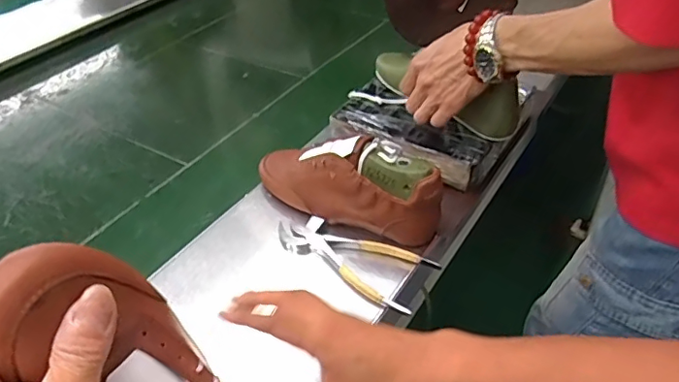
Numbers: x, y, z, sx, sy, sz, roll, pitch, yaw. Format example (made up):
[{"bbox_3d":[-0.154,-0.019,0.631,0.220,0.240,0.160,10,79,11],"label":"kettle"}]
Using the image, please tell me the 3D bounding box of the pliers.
[{"bbox_3d":[0.012,0.073,0.610,0.184,0.021,0.075,22,46,27],"label":"pliers"}]

